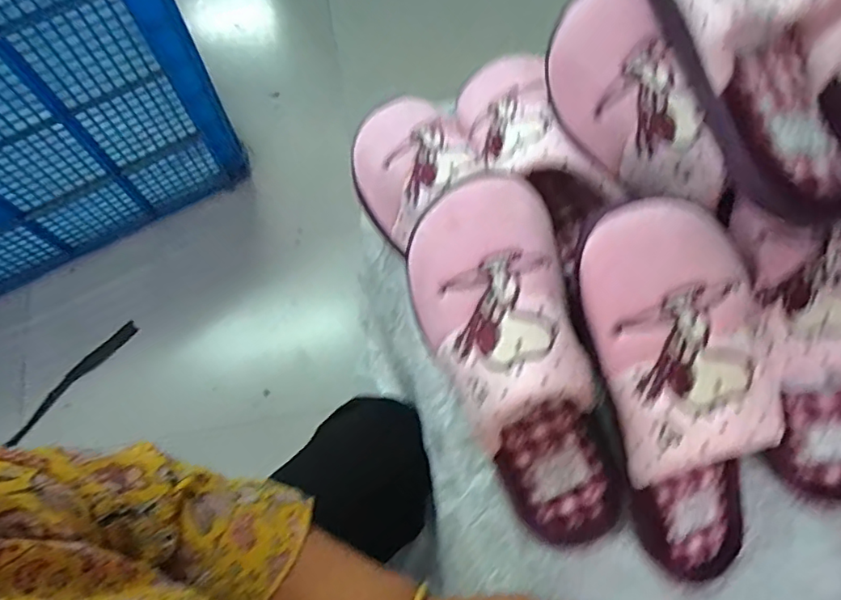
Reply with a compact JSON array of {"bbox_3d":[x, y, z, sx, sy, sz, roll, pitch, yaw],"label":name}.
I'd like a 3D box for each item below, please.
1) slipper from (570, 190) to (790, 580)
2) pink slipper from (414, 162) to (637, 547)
[{"bbox_3d":[0.154,0.054,0.331,0.091,0.075,0.220,-15,103,-6],"label":"slipper"},{"bbox_3d":[0.065,0.045,0.345,0.097,0.082,0.238,-25,96,-2],"label":"pink slipper"}]

